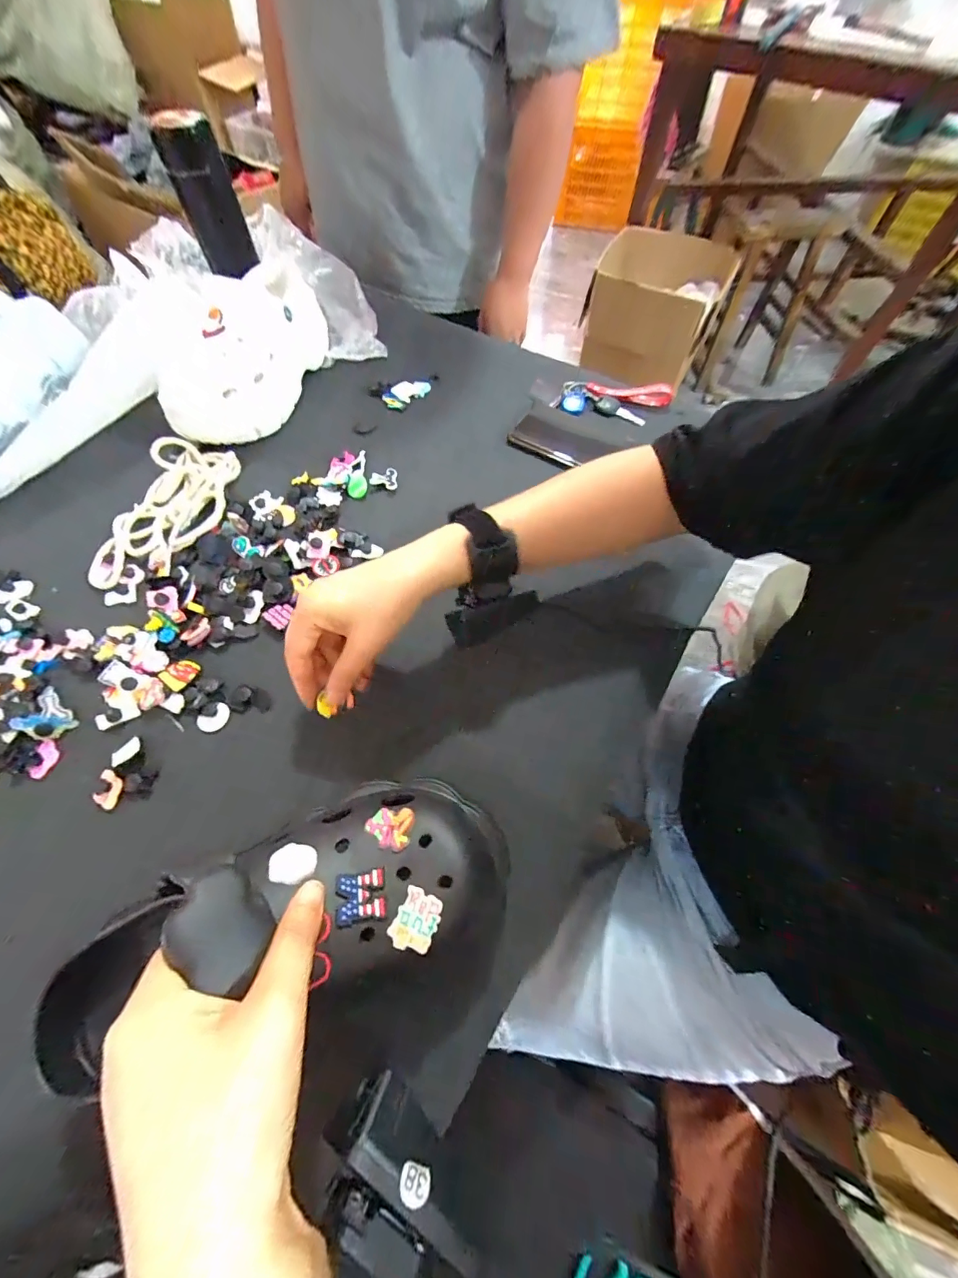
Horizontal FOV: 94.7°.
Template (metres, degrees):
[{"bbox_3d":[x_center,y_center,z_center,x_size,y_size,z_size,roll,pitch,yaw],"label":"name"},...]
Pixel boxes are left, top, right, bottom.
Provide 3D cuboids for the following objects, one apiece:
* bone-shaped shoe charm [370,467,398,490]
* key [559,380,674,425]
[{"bbox_3d":[-0.103,-0.172,0.478,0.029,0.007,0.031,-7,62,-4],"label":"bone-shaped shoe charm"},{"bbox_3d":[0.166,-0.290,0.531,0.127,0.016,0.056,13,62,6],"label":"key"}]

